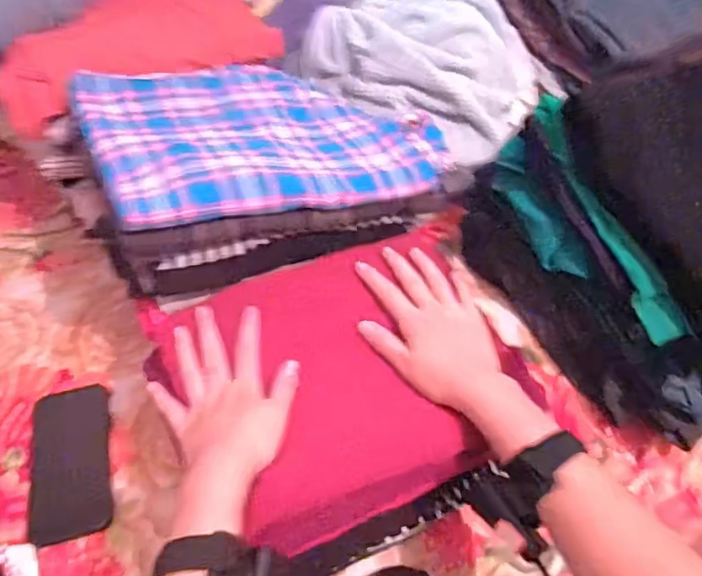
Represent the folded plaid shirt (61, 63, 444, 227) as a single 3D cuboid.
[{"bbox_3d":[-0.092,-0.171,0.633,0.347,0.025,0.275,-14,48,-25],"label":"folded plaid shirt"}]

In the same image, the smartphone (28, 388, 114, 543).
[{"bbox_3d":[-0.294,0.181,0.613,0.076,0.008,0.159,-6,58,-18],"label":"smartphone"}]

